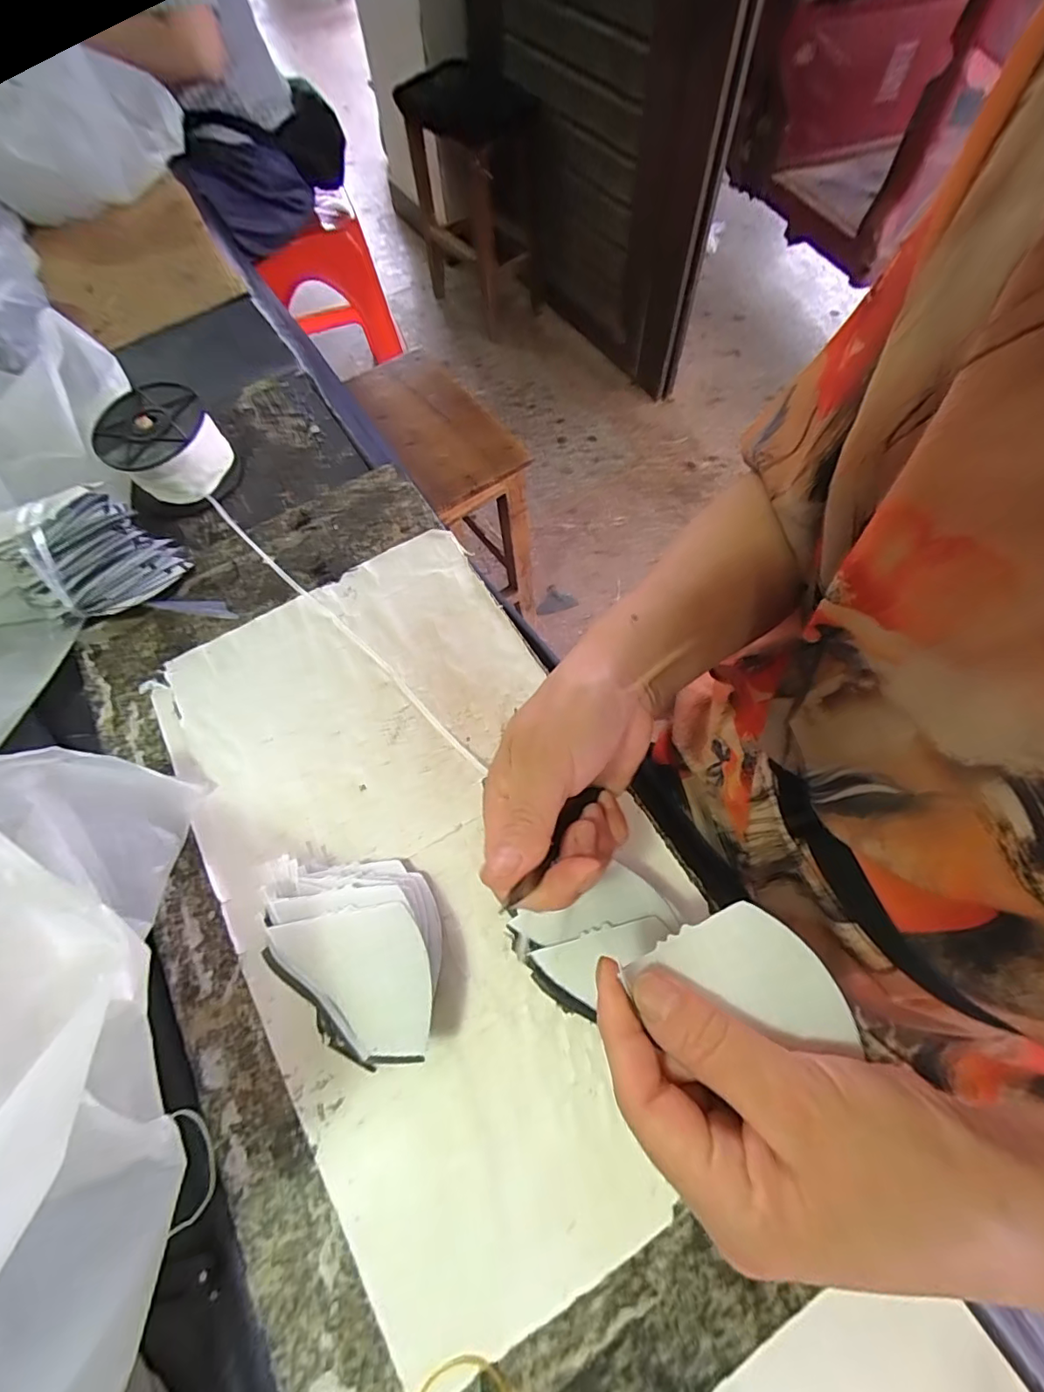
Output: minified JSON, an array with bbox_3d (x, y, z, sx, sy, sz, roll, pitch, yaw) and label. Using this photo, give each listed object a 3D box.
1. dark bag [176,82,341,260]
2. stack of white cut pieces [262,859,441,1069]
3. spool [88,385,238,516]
[{"bbox_3d":[-0.466,-0.973,1.002,0.327,0.187,0.084,-43,70,-16],"label":"dark bag"},{"bbox_3d":[-0.090,0.139,0.293,0.092,0.052,0.107,-8,65,-1],"label":"stack of white cut pieces"},{"bbox_3d":[-0.307,-0.214,0.466,0.088,0.057,0.099,-38,69,-14],"label":"spool"}]

